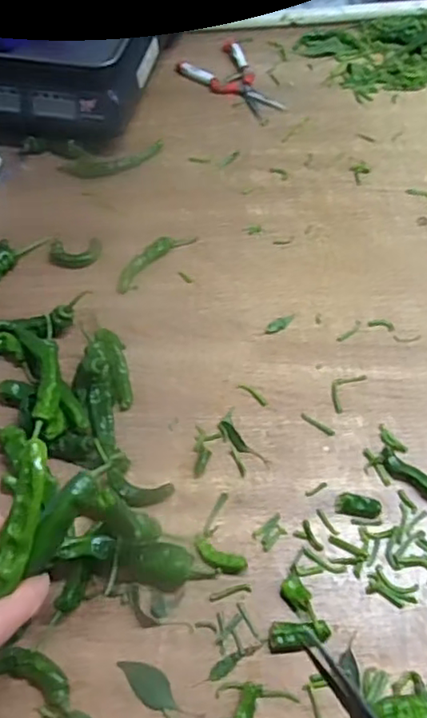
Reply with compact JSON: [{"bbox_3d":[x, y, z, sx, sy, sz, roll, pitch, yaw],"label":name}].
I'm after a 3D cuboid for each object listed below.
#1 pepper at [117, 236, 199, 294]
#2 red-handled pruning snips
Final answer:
[{"bbox_3d":[-0.074,-0.124,0.753,0.120,0.016,0.026,-39,61,-20],"label":"pepper"},{"bbox_3d":[0.029,-0.425,0.950,0.110,0.010,0.194,-27,57,-13],"label":"red-handled pruning snips"}]

